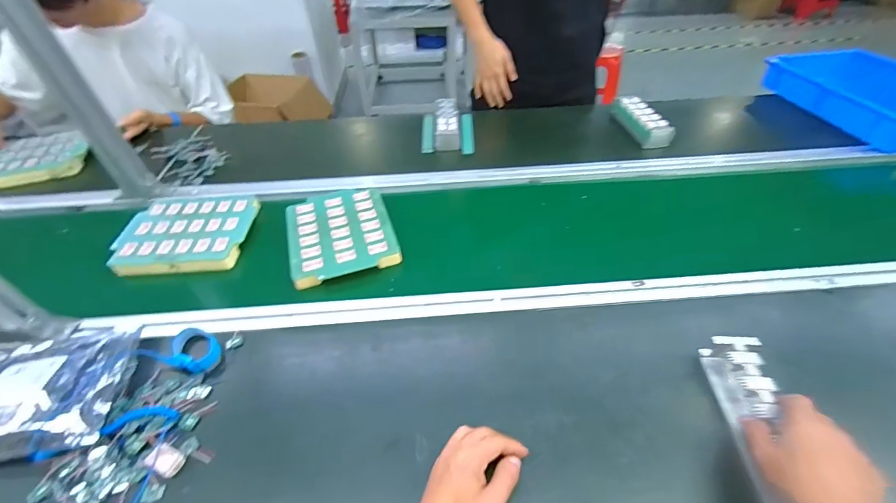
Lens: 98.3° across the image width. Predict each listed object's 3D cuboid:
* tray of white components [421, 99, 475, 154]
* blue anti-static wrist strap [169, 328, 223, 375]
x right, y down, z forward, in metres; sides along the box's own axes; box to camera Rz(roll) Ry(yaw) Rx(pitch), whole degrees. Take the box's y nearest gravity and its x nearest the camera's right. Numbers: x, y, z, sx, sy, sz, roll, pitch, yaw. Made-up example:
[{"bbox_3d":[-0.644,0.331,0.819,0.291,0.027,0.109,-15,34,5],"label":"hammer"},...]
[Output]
[{"bbox_3d":[-0.002,-0.318,0.981,0.127,0.053,0.193,-2,44,2],"label":"tray of white components"},{"bbox_3d":[-0.352,0.138,0.537,0.077,0.020,0.054,17,48,21],"label":"blue anti-static wrist strap"}]

